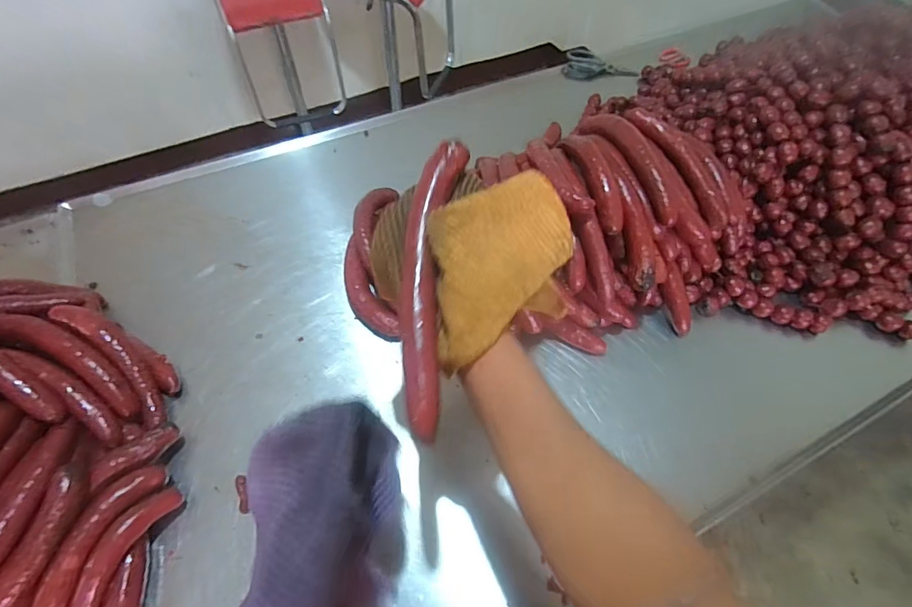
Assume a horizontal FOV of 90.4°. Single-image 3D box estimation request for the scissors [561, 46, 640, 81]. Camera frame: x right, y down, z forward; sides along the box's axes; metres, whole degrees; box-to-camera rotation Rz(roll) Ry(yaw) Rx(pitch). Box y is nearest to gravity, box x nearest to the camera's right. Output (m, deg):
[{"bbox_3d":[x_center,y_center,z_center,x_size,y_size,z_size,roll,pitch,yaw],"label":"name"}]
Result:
[{"bbox_3d":[0.403,-0.661,1.264,0.197,0.019,0.088,15,89,12],"label":"scissors"}]

